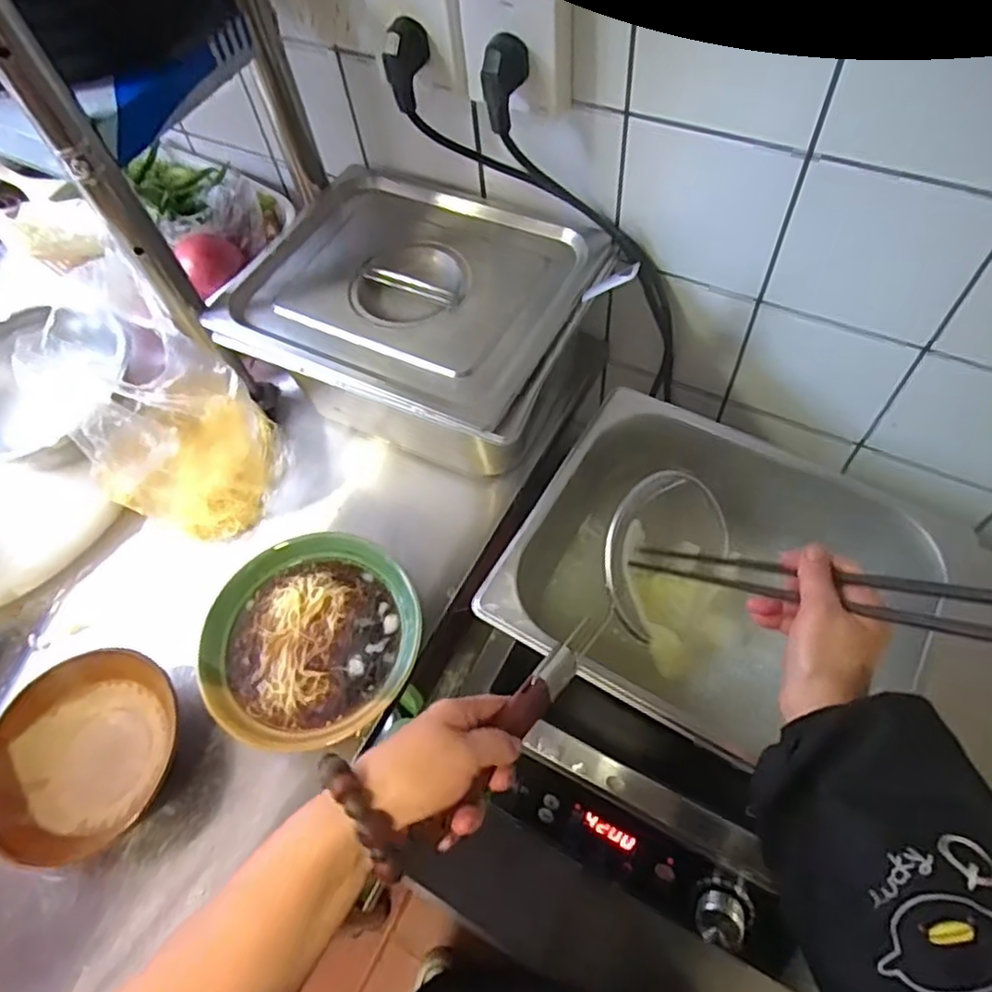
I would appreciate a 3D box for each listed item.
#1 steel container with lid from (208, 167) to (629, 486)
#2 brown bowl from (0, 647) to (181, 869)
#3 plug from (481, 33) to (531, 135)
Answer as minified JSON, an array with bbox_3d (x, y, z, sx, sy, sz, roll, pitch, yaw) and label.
[{"bbox_3d":[-0.069,-0.171,0.678,0.367,0.109,0.304,28,65,19],"label":"steel container with lid"},{"bbox_3d":[-0.345,0.219,0.568,0.141,0.076,0.157,8,60,9],"label":"brown bowl"},{"bbox_3d":[0.009,-0.330,0.540,0.029,0.061,0.033,17,62,14],"label":"plug"}]

